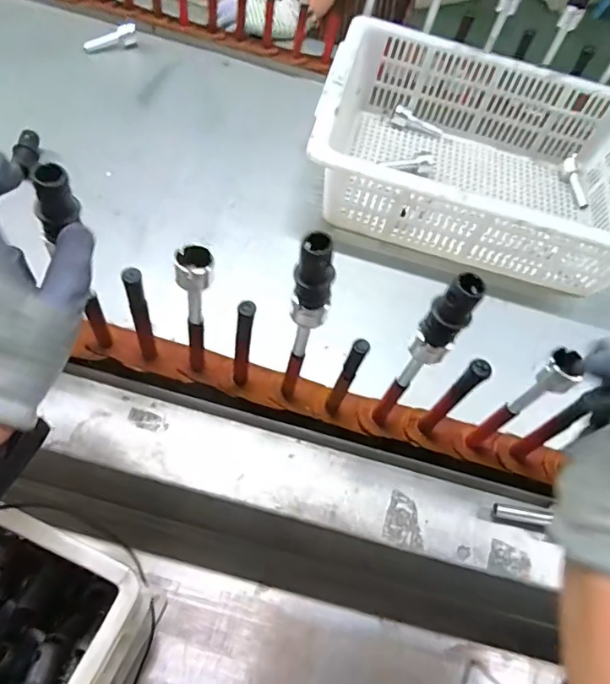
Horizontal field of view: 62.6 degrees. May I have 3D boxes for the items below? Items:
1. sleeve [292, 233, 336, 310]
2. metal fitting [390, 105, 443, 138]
[{"bbox_3d":[0.007,-0.052,0.385,0.030,0.063,0.028,-1,61,2],"label":"sleeve"},{"bbox_3d":[0.196,-0.378,0.874,0.091,0.030,0.024,15,61,-13],"label":"metal fitting"}]

